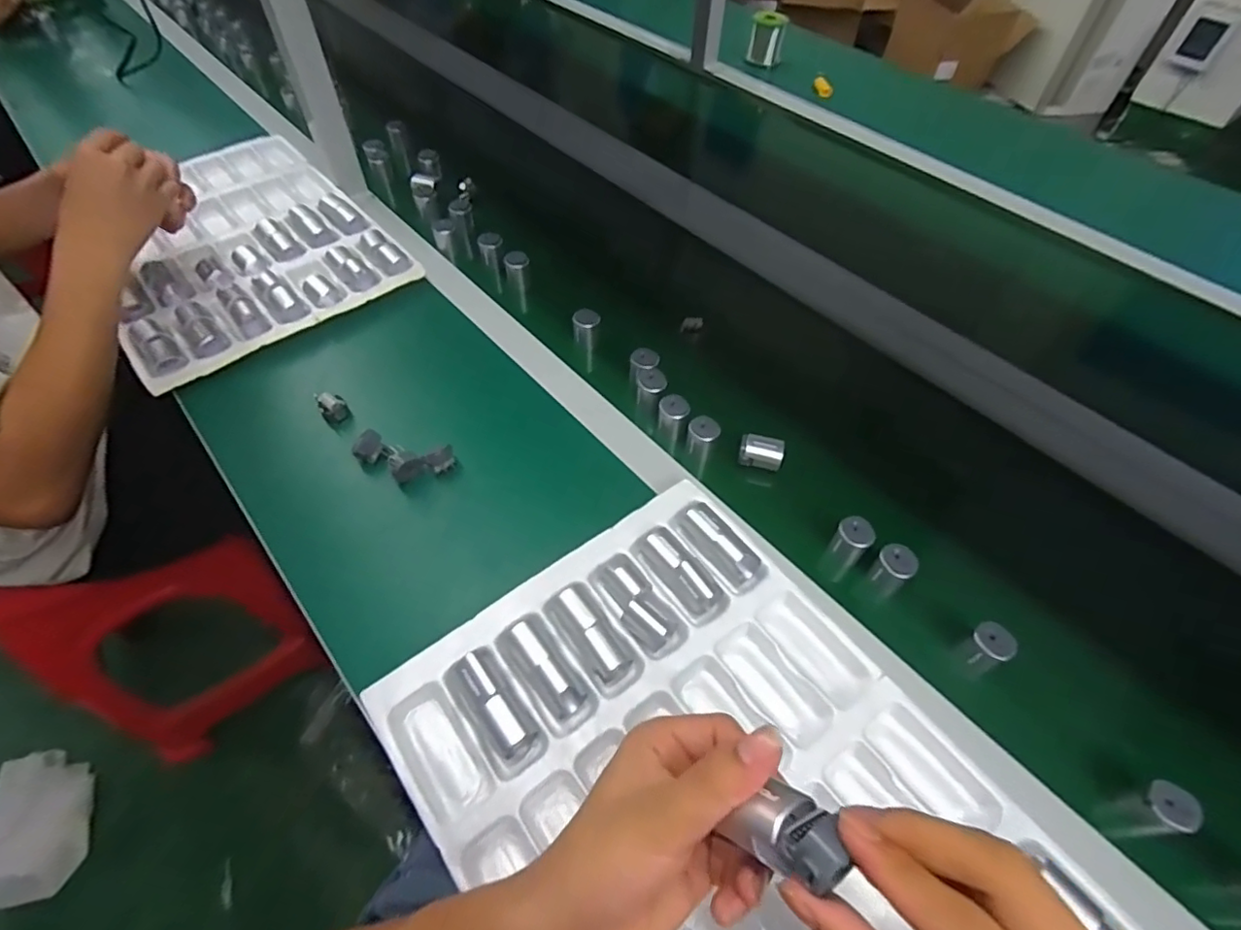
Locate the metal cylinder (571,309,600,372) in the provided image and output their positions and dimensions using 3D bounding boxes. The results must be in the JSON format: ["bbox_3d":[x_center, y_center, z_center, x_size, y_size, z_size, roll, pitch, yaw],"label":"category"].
[{"bbox_3d":[-0.040,-0.147,0.683,0.024,0.079,0.026,35,67,17],"label":"metal cylinder"}]

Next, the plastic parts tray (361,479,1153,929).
[{"bbox_3d":[0.080,0.238,0.387,0.322,0.033,0.450,-32,61,-22],"label":"plastic parts tray"}]

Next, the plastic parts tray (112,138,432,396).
[{"bbox_3d":[-0.488,-0.287,0.744,0.304,0.024,0.427,-33,62,-23],"label":"plastic parts tray"}]

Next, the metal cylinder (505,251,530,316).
[{"bbox_3d":[-0.125,-0.230,0.742,0.027,0.081,0.028,-11,62,-6],"label":"metal cylinder"}]

